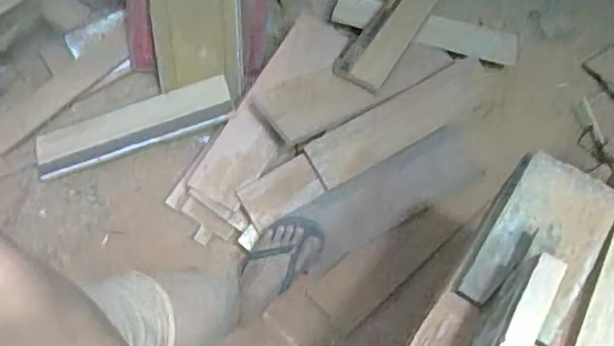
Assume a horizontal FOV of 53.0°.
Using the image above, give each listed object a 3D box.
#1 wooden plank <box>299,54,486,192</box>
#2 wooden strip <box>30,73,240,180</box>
[{"bbox_3d":[0.204,-0.113,1.301,0.431,0.032,0.115,-28,74,-12],"label":"wooden plank"},{"bbox_3d":[-0.391,-0.095,1.353,0.464,0.034,0.108,-17,71,8],"label":"wooden strip"}]

